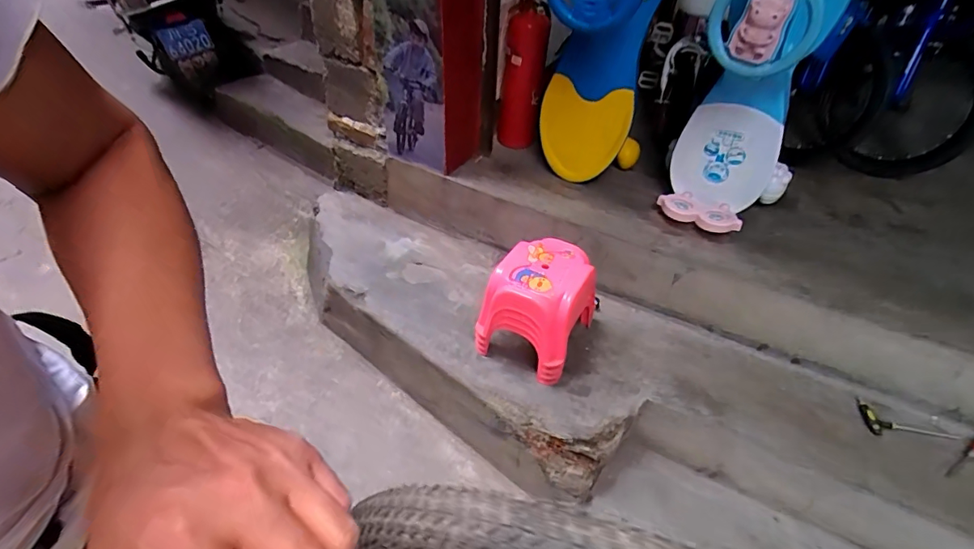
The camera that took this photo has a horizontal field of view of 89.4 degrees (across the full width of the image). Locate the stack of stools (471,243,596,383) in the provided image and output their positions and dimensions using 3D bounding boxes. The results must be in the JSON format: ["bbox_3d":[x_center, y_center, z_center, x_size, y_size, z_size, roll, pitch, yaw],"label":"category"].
[{"bbox_3d":[0.130,0.081,1.269,0.244,0.240,0.272,19,44,18],"label":"stack of stools"}]

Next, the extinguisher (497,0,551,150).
[{"bbox_3d":[0.113,-0.608,1.539,0.135,0.440,0.116,4,41,1],"label":"extinguisher"}]

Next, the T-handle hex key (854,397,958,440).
[{"bbox_3d":[1.002,0.349,1.178,0.200,0.022,0.089,7,41,4],"label":"T-handle hex key"}]

